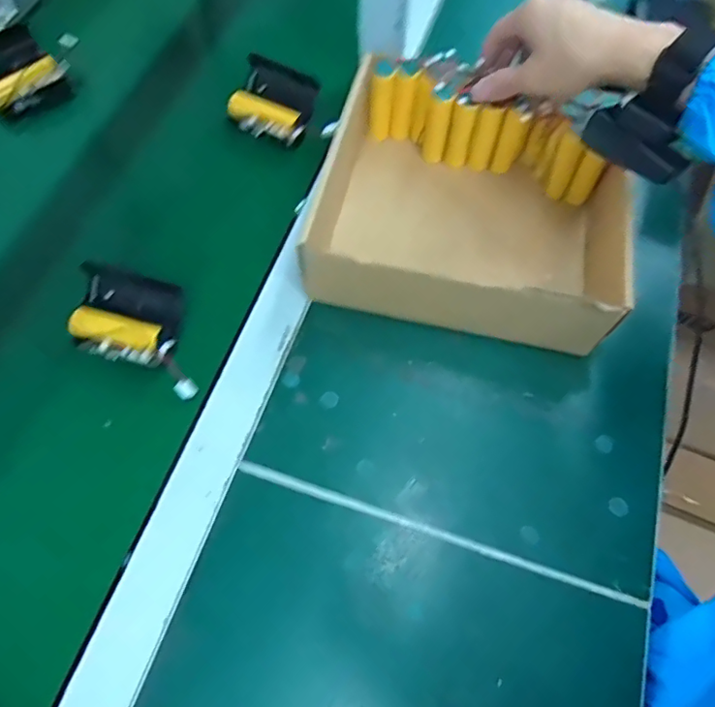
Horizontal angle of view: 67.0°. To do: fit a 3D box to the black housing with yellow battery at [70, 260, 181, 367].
[{"bbox_3d":[-0.181,-0.030,0.422,0.082,0.026,0.069,13,65,3],"label":"black housing with yellow battery"}]

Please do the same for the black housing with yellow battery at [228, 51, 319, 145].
[{"bbox_3d":[-0.083,-0.247,0.526,0.082,0.036,0.063,27,66,10],"label":"black housing with yellow battery"}]

